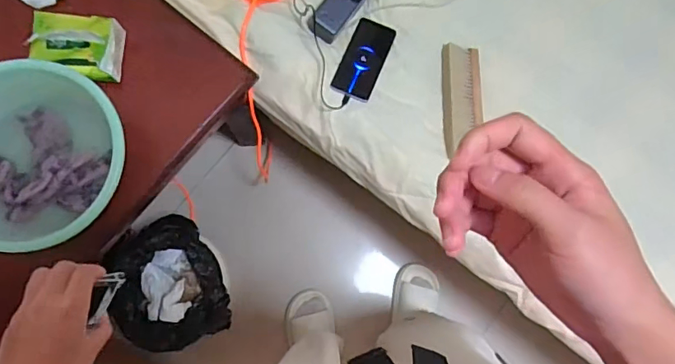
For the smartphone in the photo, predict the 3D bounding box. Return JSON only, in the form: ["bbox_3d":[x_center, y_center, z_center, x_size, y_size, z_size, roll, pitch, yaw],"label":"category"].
[{"bbox_3d":[0.049,-0.223,0.899,0.071,0.014,0.165,21,69,4],"label":"smartphone"}]

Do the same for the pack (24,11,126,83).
[{"bbox_3d":[-0.392,-0.208,0.749,0.121,0.061,0.091,12,81,-2],"label":"pack"}]

